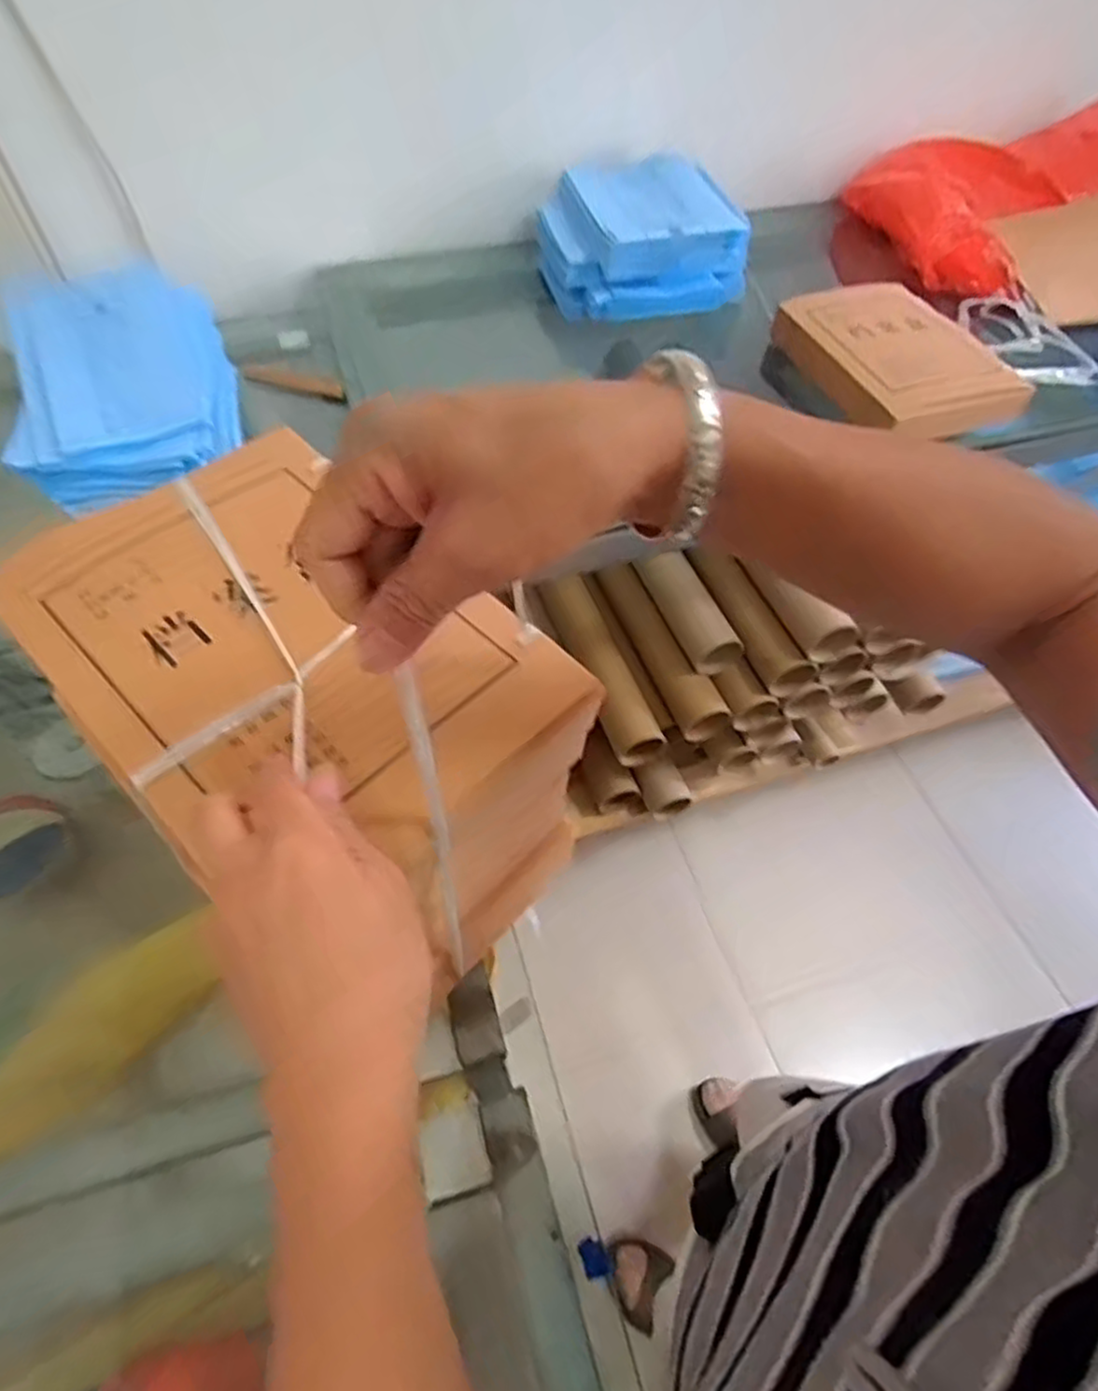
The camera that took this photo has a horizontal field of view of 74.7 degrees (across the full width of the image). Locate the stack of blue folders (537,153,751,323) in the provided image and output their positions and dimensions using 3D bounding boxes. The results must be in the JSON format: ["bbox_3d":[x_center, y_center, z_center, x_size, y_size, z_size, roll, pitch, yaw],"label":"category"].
[{"bbox_3d":[0.152,-0.783,1.209,0.312,0.119,0.350,-9,54,-6],"label":"stack of blue folders"}]

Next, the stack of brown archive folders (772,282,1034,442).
[{"bbox_3d":[0.503,-0.485,1.030,0.216,0.067,0.315,-17,56,-12],"label":"stack of brown archive folders"}]

